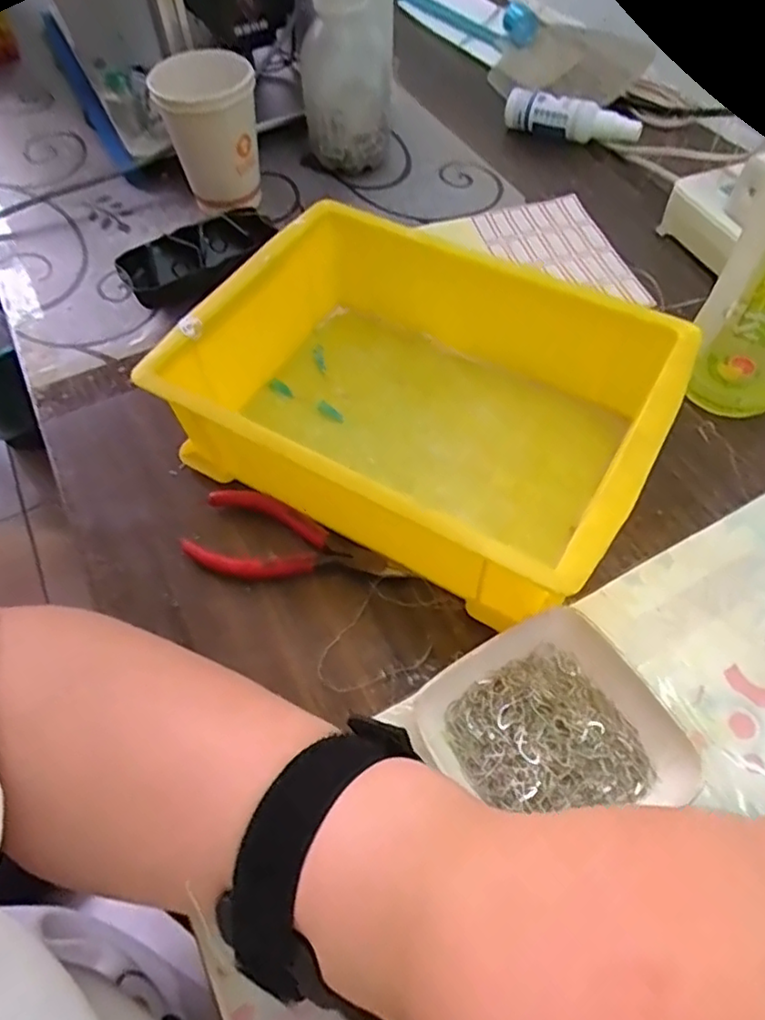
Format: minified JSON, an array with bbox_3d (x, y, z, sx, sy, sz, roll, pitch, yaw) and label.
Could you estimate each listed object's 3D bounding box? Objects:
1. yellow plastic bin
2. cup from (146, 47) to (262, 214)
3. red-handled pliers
[{"bbox_3d":[0.024,-0.067,0.363,0.249,0.073,0.196,22,61,15],"label":"yellow plastic bin"},{"bbox_3d":[-0.128,-0.287,0.486,0.068,0.080,0.066,22,61,15],"label":"cup"},{"bbox_3d":[-0.046,0.022,0.344,0.116,0.018,0.046,15,59,11],"label":"red-handled pliers"}]

